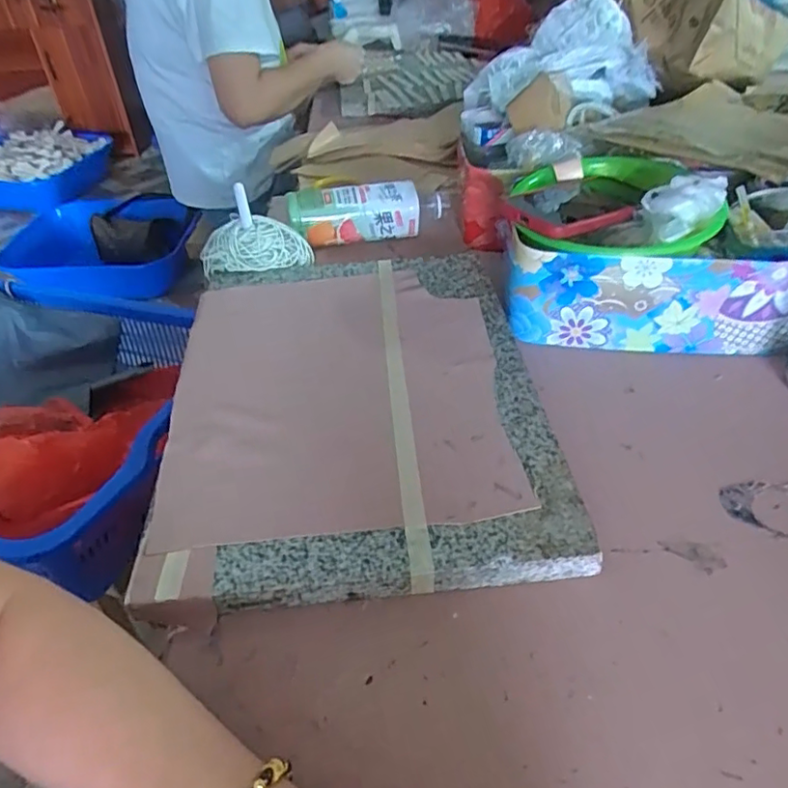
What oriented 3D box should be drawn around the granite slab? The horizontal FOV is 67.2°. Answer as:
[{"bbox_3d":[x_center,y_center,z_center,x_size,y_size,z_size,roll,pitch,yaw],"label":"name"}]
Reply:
[{"bbox_3d":[-0.033,-0.008,0.516,0.291,0.031,0.390,-6,41,-3],"label":"granite slab"}]

